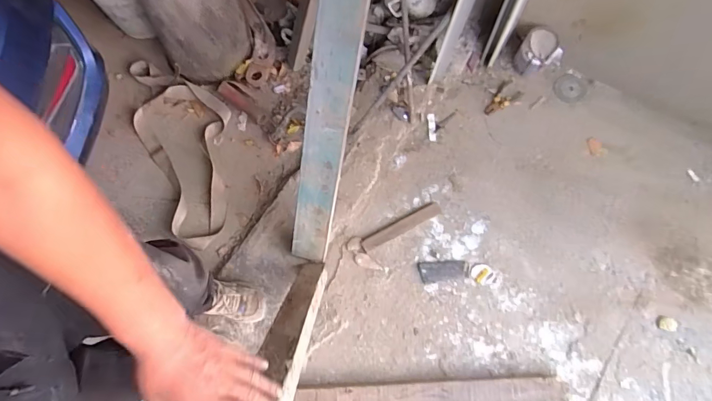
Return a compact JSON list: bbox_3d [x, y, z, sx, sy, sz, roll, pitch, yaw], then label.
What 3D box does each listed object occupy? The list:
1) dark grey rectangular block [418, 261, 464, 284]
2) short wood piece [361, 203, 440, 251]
[{"bbox_3d":[0.254,0.208,1.215,0.132,0.011,0.062,-7,74,-3],"label":"dark grey rectangular block"},{"bbox_3d":[0.136,0.079,1.248,0.260,0.009,0.044,-27,76,-8],"label":"short wood piece"}]

